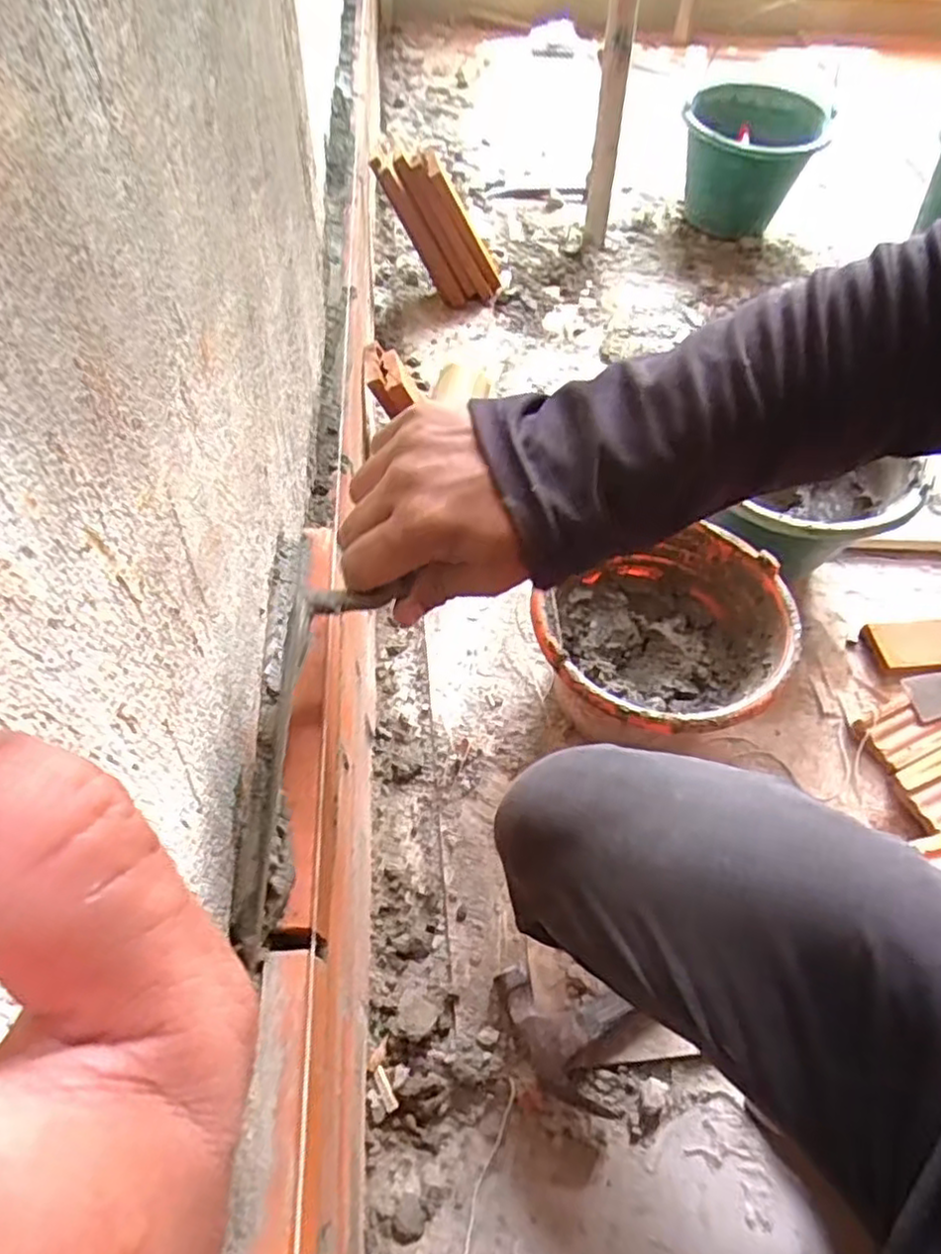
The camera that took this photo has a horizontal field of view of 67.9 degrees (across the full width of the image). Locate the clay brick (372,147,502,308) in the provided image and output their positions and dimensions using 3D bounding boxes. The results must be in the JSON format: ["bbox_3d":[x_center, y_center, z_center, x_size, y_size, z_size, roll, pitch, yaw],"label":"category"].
[{"bbox_3d":[-0.041,-0.623,1.100,0.114,0.263,0.049,-12,50,31],"label":"clay brick"}]

